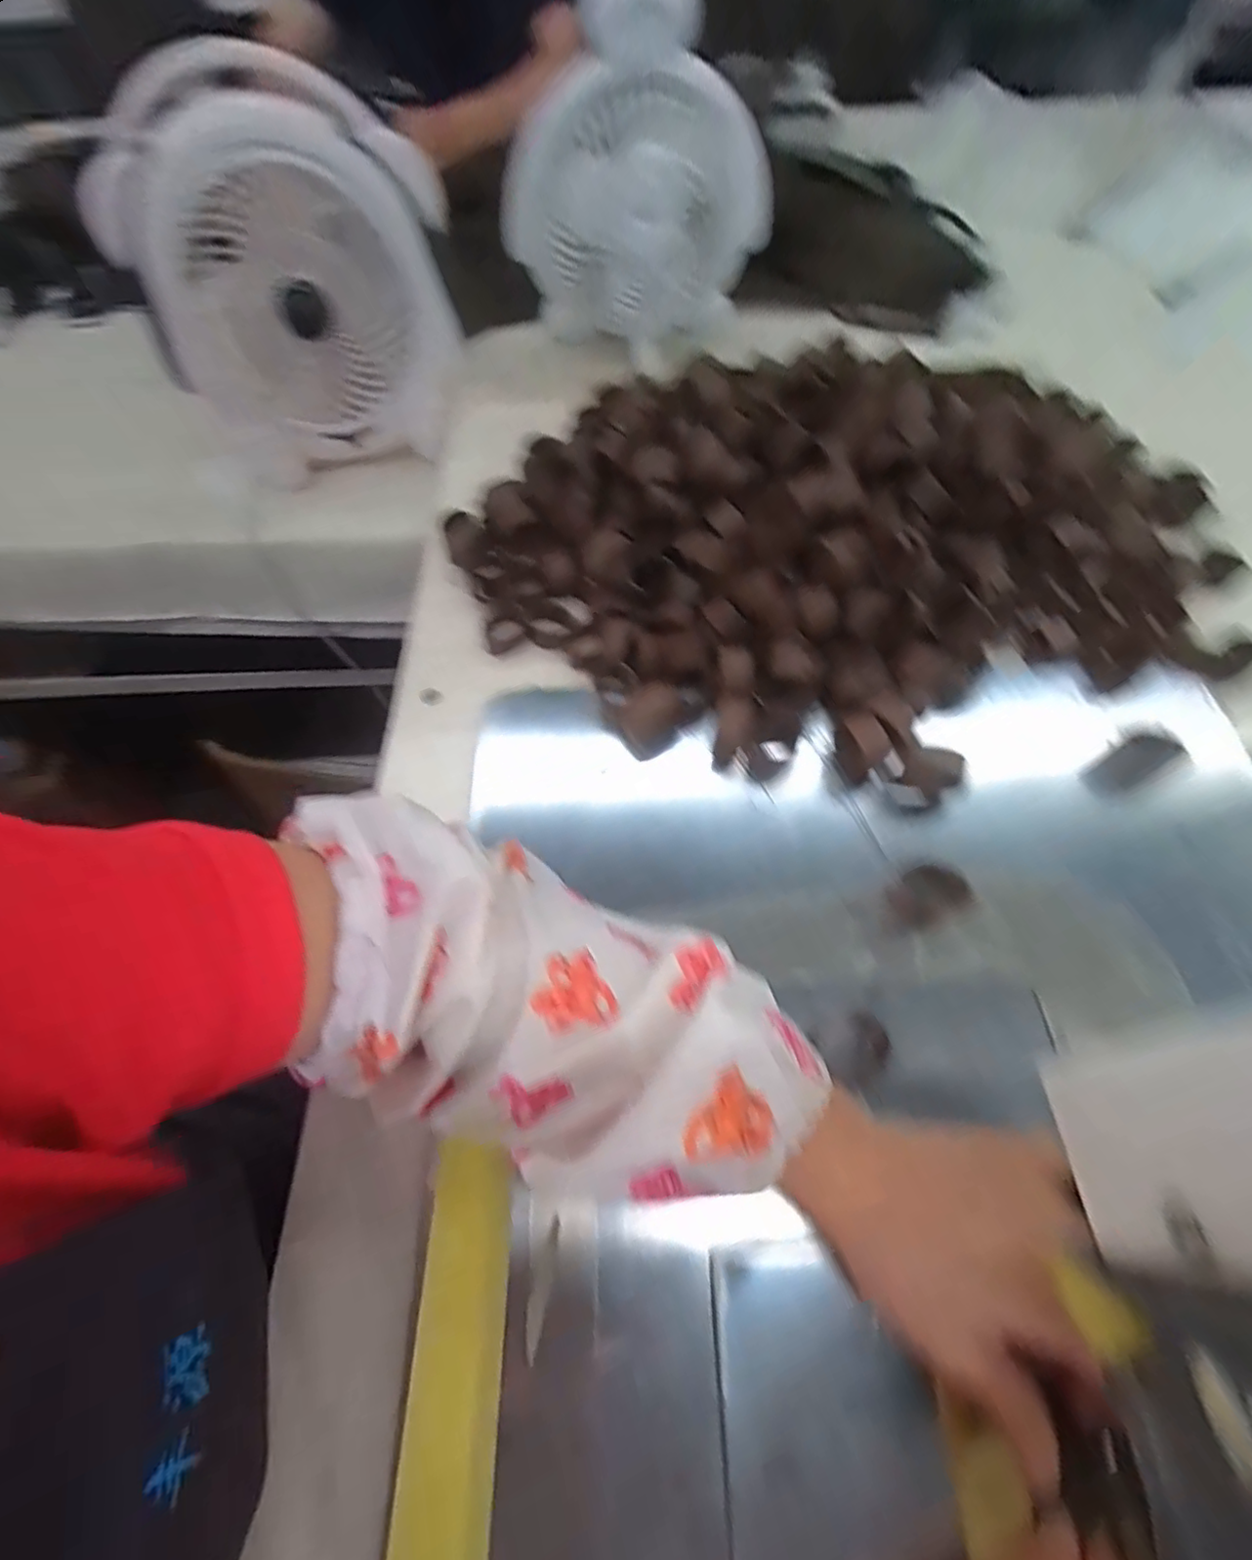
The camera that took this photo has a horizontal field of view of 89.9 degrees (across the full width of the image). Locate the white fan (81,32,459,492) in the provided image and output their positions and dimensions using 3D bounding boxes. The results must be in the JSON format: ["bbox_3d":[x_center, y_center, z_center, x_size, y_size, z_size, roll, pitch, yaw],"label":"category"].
[{"bbox_3d":[-0.285,-0.443,0.555,0.248,0.242,0.191,-16,59,-8],"label":"white fan"}]

